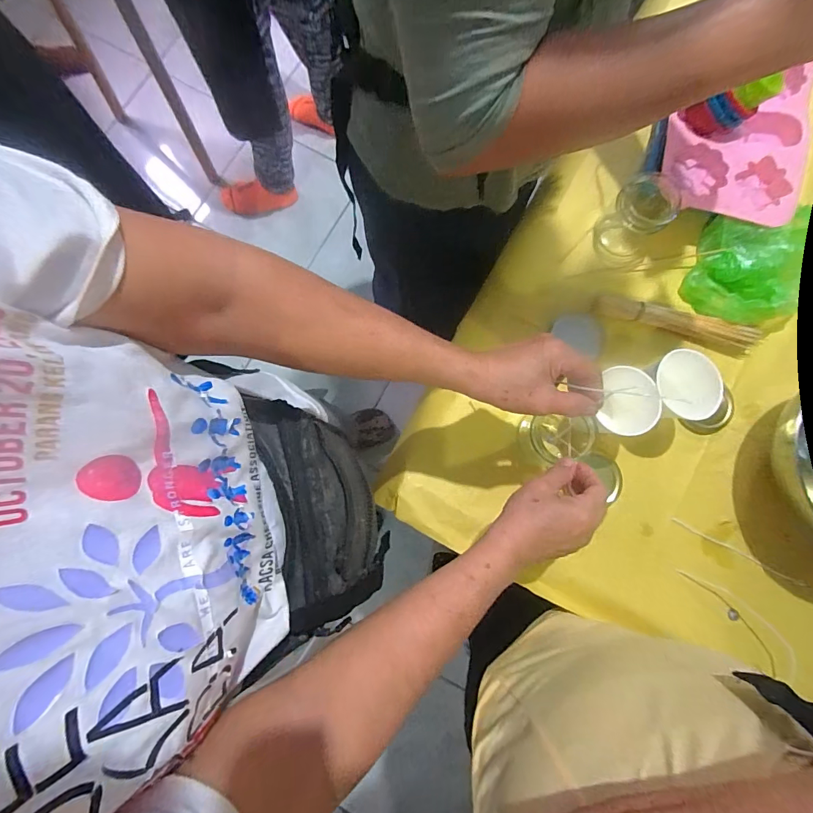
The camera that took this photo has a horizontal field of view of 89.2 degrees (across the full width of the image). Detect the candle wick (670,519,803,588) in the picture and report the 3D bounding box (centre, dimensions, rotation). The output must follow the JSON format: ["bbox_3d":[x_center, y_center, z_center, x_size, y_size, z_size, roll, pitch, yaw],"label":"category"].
[{"bbox_3d":[0.390,0.172,0.485,0.157,0.009,0.007,27,78,4],"label":"candle wick"}]

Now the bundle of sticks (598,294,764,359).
[{"bbox_3d":[0.332,-0.103,0.508,0.196,0.022,0.033,16,78,2],"label":"bundle of sticks"}]

